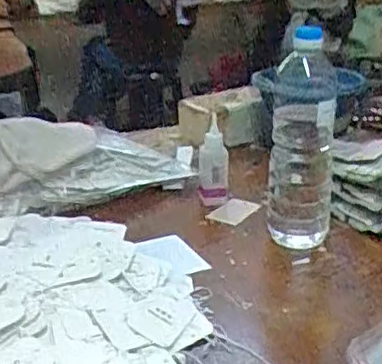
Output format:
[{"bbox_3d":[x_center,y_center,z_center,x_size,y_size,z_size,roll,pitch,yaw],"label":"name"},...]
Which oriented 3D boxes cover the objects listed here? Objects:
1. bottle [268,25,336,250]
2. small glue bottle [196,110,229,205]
[{"bbox_3d":[0.139,-0.044,0.793,0.073,0.269,0.077,2,21,8],"label":"bottle"},{"bbox_3d":[0.033,-0.027,0.942,0.045,0.128,0.048,0,21,2],"label":"small glue bottle"}]

